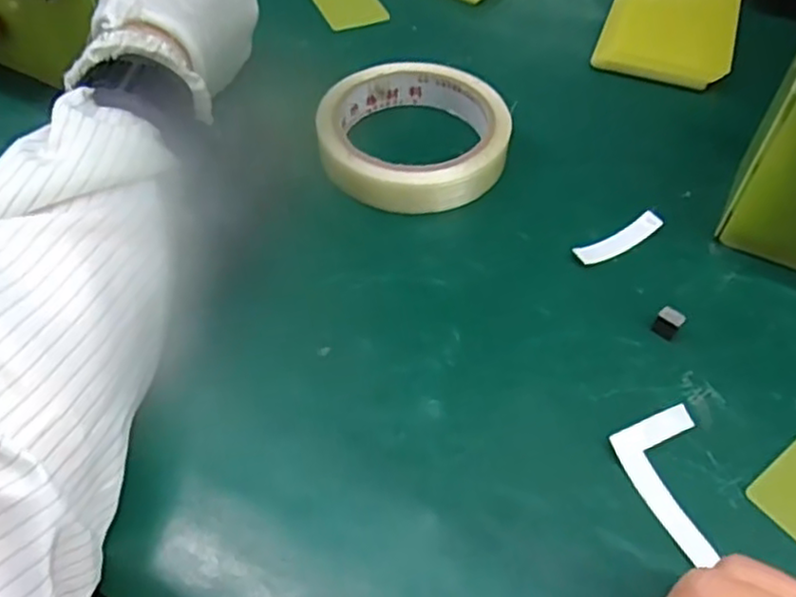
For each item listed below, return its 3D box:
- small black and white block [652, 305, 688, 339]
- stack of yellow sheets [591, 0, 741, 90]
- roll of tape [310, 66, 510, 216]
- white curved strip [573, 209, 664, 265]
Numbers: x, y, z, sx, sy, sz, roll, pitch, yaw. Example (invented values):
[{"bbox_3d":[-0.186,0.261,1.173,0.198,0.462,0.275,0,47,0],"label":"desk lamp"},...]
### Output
[{"bbox_3d":[0.115,0.010,0.293,0.010,0.012,0.008,33,60,23],"label":"small black and white block"},{"bbox_3d":[0.178,-0.185,0.445,0.077,0.013,0.135,17,55,13],"label":"stack of yellow sheets"},{"bbox_3d":[0.008,-0.086,0.361,0.096,0.023,0.096,-2,53,-1],"label":"roll of tape"},{"bbox_3d":[0.104,-0.027,0.325,0.048,0.007,0.012,-27,57,-19],"label":"white curved strip"}]

